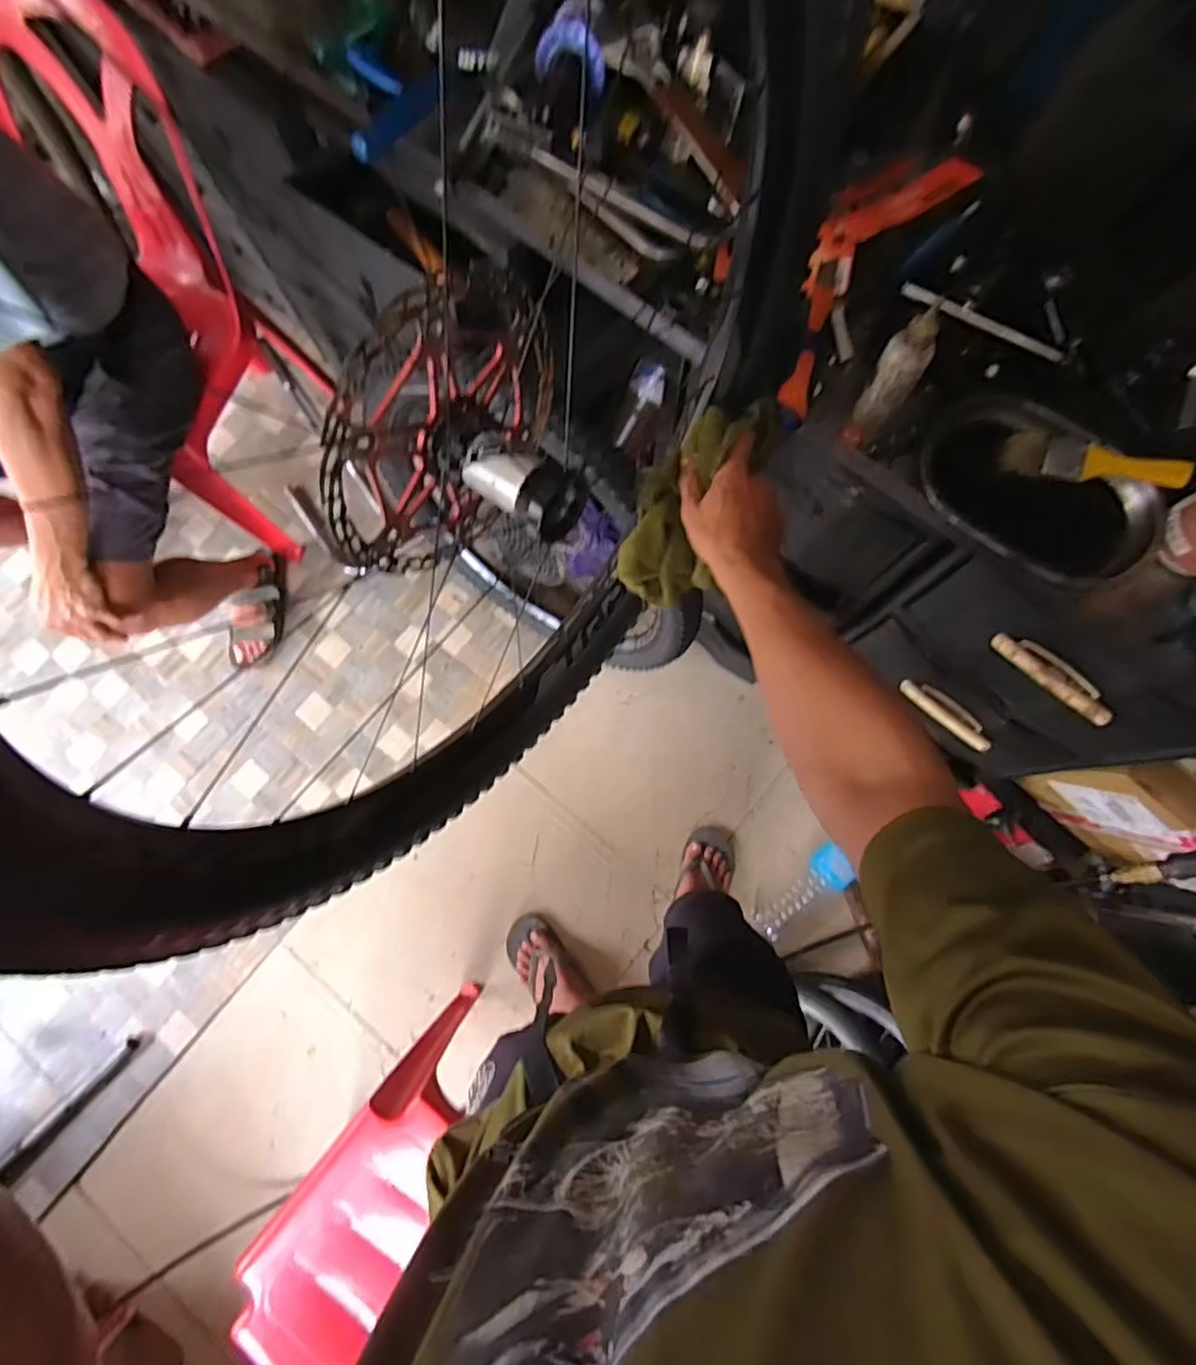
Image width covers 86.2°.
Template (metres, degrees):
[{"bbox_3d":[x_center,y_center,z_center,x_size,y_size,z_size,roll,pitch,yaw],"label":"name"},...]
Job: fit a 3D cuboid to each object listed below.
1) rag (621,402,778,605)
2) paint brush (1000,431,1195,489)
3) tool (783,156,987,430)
[{"bbox_3d":[0.089,-0.170,0.620,0.098,0.050,0.215,31,115,7],"label":"rag"},{"bbox_3d":[0.464,-0.207,0.598,0.152,0.010,0.037,14,105,16],"label":"paint brush"},{"bbox_3d":[0.255,-0.415,0.626,0.097,0.041,0.357,36,81,8],"label":"tool"}]

